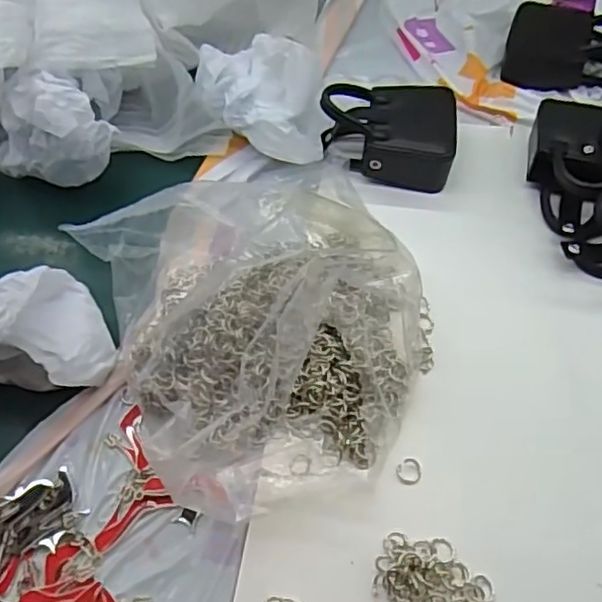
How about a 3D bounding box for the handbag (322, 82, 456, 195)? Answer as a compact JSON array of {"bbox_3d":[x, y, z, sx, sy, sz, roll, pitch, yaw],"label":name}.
[{"bbox_3d":[0.065,-0.126,0.471,0.095,0.043,0.074,7,57,8],"label":"handbag"}]

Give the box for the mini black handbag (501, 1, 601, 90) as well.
[{"bbox_3d":[0.224,-0.212,0.526,0.104,0.034,0.068,12,58,11],"label":"mini black handbag"}]

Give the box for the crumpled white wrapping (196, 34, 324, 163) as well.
[{"bbox_3d":[-0.029,-0.144,0.474,0.085,0.059,0.094,-8,56,-2],"label":"crumpled white wrapping"}]

